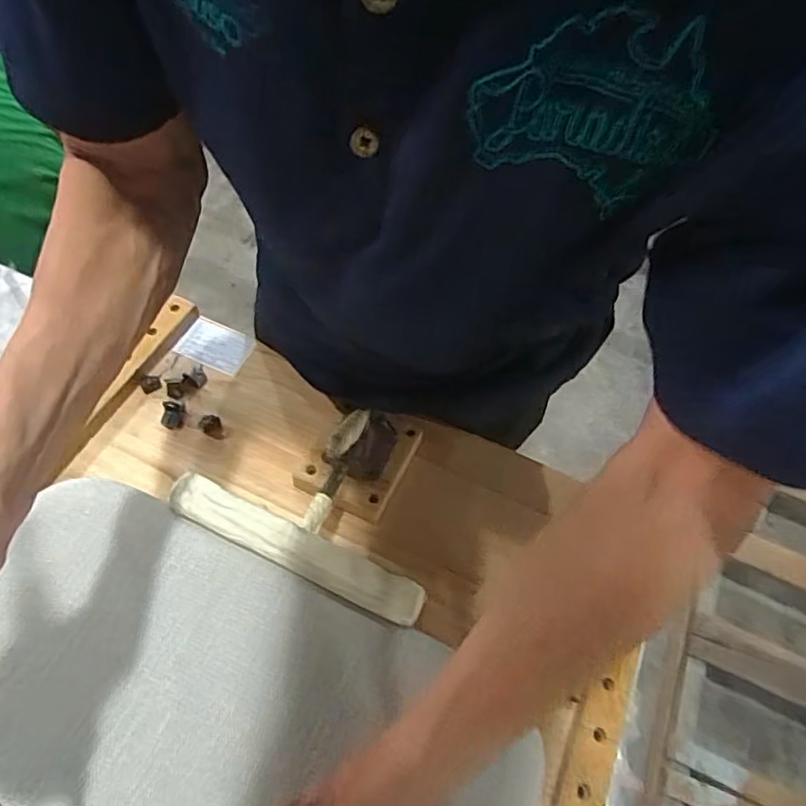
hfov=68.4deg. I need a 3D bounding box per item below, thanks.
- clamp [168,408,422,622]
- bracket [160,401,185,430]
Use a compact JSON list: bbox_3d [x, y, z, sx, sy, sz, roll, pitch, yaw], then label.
[{"bbox_3d":[-0.054,0.070,0.502,0.210,0.088,0.169,23,59,10],"label":"clamp"},{"bbox_3d":[-0.222,0.012,0.571,0.020,0.007,0.029,-2,58,-6],"label":"bracket"}]

